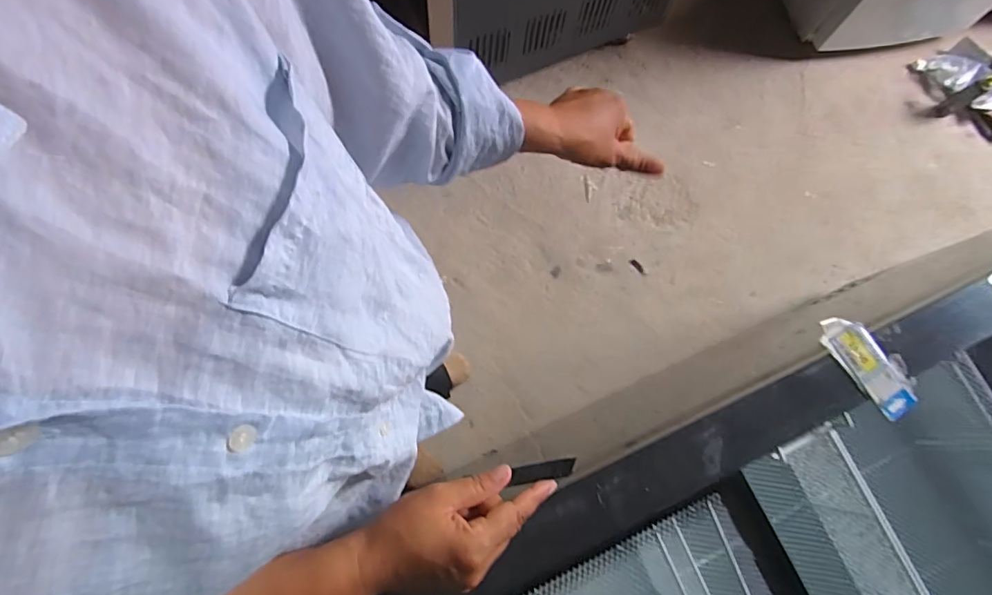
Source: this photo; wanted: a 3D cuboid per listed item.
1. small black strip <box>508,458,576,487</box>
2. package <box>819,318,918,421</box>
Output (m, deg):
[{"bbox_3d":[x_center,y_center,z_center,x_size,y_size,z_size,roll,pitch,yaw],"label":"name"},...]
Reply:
[{"bbox_3d":[0.039,0.142,0.415,0.054,0.007,0.015,-9,77,-6],"label":"small black strip"},{"bbox_3d":[0.382,0.069,0.524,0.043,0.011,0.112,-33,79,-12],"label":"package"}]

